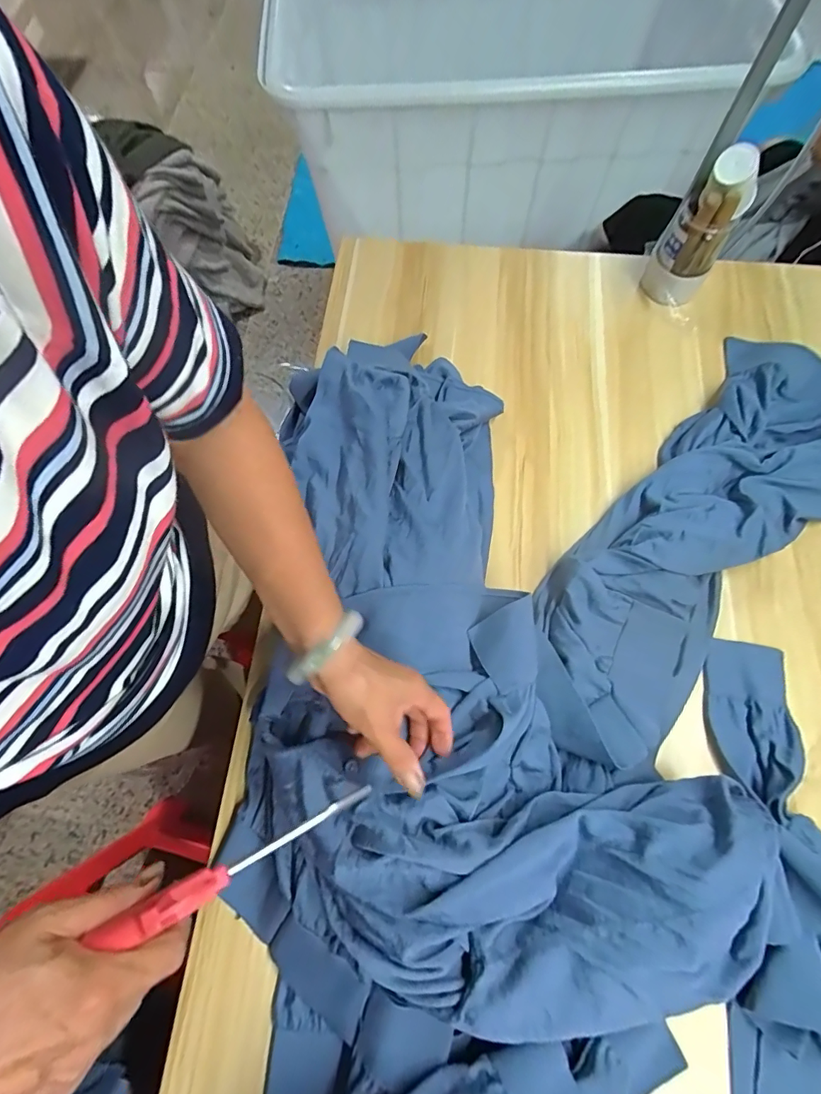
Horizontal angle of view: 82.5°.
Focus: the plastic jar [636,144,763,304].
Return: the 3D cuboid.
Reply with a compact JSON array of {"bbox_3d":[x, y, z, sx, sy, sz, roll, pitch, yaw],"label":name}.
[{"bbox_3d":[0.416,-0.455,0.675,0.088,0.182,0.101,30,73,11],"label":"plastic jar"}]

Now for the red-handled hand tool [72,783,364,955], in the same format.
[{"bbox_3d":[-0.095,0.186,0.280,0.158,0.023,0.016,-14,67,-33],"label":"red-handled hand tool"}]

